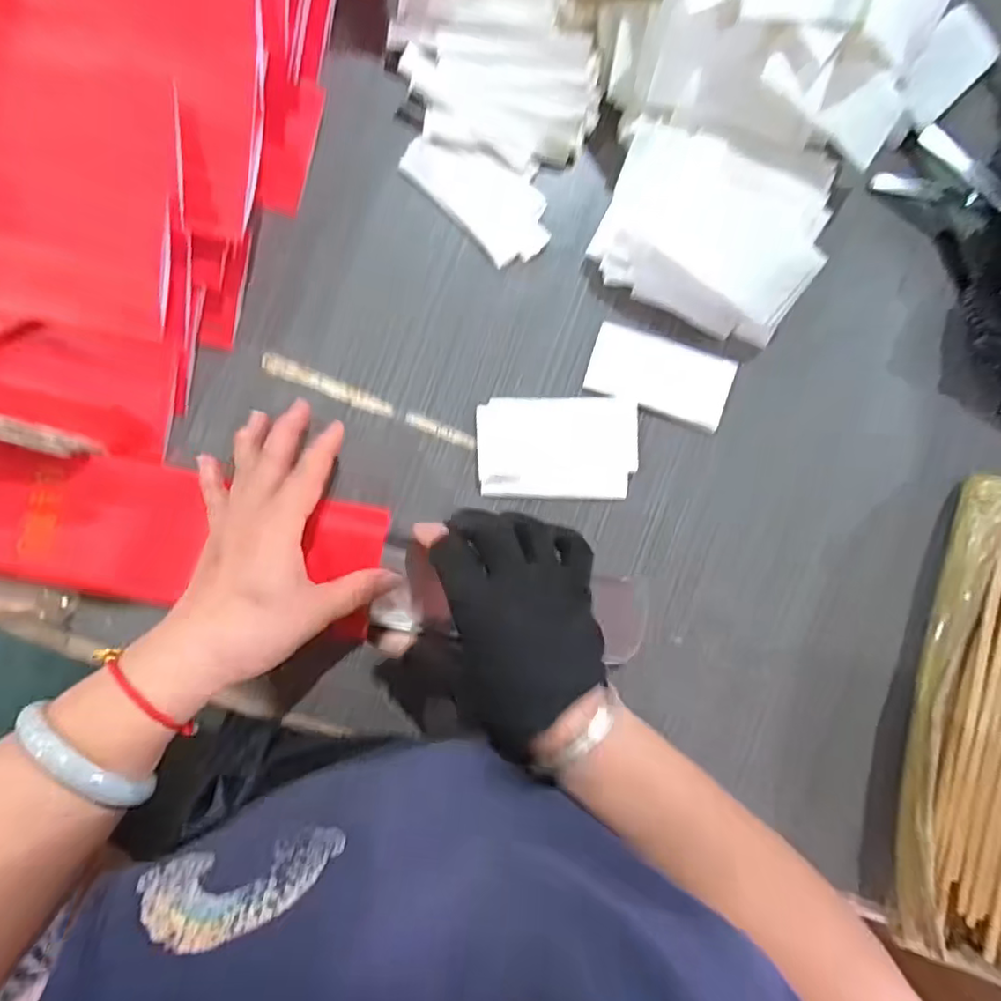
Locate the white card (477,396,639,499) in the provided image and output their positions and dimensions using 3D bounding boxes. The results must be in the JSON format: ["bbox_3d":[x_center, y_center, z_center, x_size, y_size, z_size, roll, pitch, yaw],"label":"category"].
[{"bbox_3d":[0.037,-0.034,0.388,0.102,0.005,0.064,-1,94,-6],"label":"white card"}]

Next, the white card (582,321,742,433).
[{"bbox_3d":[0.105,-0.082,0.392,0.093,0.004,0.048,18,85,-6],"label":"white card"}]

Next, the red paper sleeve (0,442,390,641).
[{"bbox_3d":[-0.211,0.019,0.353,0.277,0.020,0.079,11,90,-6],"label":"red paper sleeve"}]

